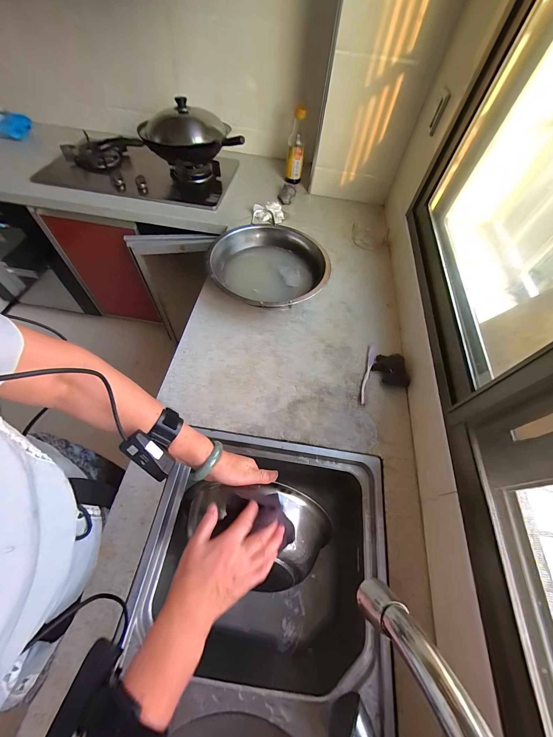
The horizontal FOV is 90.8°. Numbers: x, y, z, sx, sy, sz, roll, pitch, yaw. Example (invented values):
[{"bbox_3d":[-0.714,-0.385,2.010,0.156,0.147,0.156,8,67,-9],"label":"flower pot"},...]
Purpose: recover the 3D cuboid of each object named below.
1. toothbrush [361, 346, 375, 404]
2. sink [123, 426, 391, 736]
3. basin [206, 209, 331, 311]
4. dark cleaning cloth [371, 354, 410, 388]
[{"bbox_3d":[0.233,0.009,0.690,0.019,0.016,0.185,17,59,6],"label":"toothbrush"},{"bbox_3d":[-0.051,0.539,0.472,0.406,0.225,0.787,9,59,1],"label":"sink"},{"bbox_3d":[-0.020,-0.287,0.807,0.326,0.092,0.330,2,59,-3],"label":"basin"},{"bbox_3d":[0.293,0.003,0.694,0.089,0.027,0.082,12,59,3],"label":"dark cleaning cloth"}]

